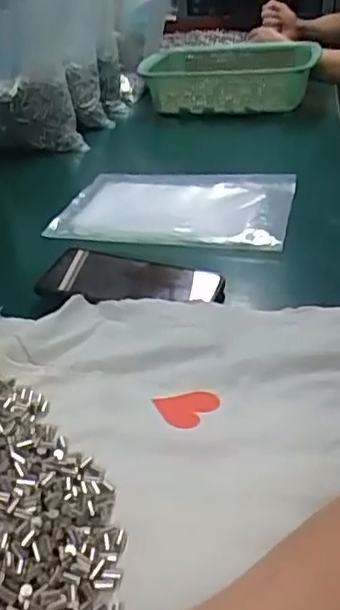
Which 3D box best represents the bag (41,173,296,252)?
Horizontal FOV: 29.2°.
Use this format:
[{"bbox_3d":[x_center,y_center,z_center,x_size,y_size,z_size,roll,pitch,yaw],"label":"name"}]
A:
[{"bbox_3d":[0.008,-0.114,0.753,0.257,0.027,0.170,6,32,13],"label":"bag"}]

